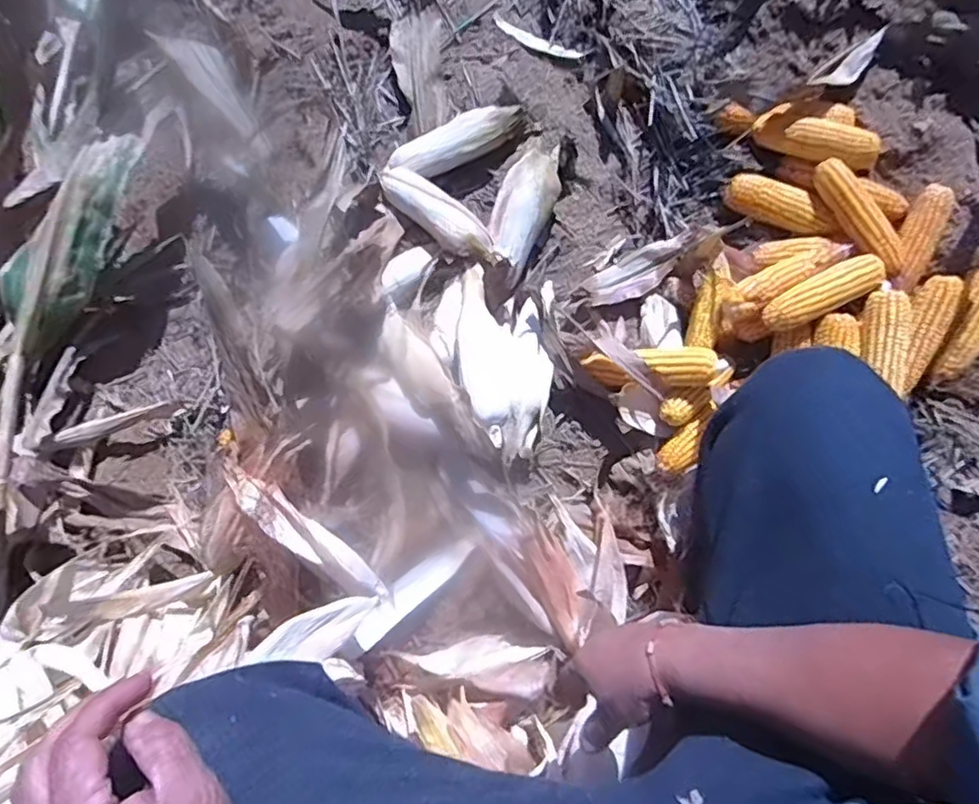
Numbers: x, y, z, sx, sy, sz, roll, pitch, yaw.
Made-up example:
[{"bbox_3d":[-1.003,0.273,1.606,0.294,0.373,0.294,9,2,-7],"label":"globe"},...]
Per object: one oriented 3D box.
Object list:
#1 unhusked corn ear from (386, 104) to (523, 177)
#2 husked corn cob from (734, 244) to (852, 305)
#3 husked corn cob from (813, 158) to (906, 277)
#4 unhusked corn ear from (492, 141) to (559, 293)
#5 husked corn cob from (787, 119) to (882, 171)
[{"bbox_3d":[-0.047,-0.391,0.944,0.214,0.055,0.066,-23,78,-4],"label":"unhusked corn ear"},{"bbox_3d":[0.402,-0.173,0.820,0.165,0.041,0.045,-29,79,-5],"label":"husked corn cob"},{"bbox_3d":[0.492,-0.248,0.828,0.046,0.041,0.174,-30,79,-6],"label":"husked corn cob"},{"bbox_3d":[0.047,-0.276,0.911,0.080,0.061,0.214,20,79,5],"label":"unhusked corn ear"},{"bbox_3d":[0.468,-0.352,0.848,0.130,0.038,0.048,17,78,5],"label":"husked corn cob"}]

